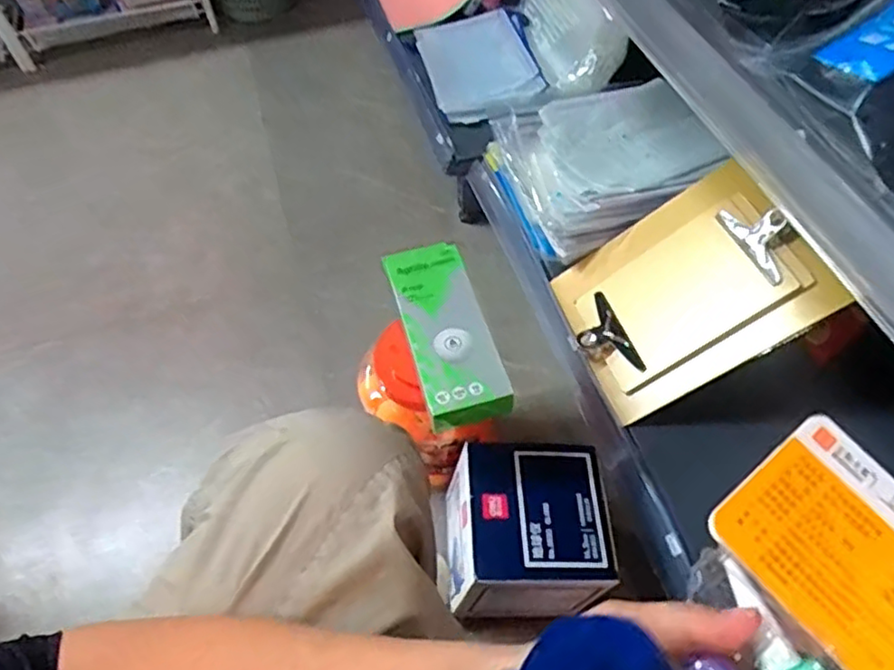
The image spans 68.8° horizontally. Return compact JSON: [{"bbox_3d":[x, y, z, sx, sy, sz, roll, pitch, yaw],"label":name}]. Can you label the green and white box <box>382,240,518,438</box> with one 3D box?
[{"bbox_3d":[-0.003,-0.008,0.671,0.081,0.041,0.207,-14,56,-8],"label":"green and white box"}]

